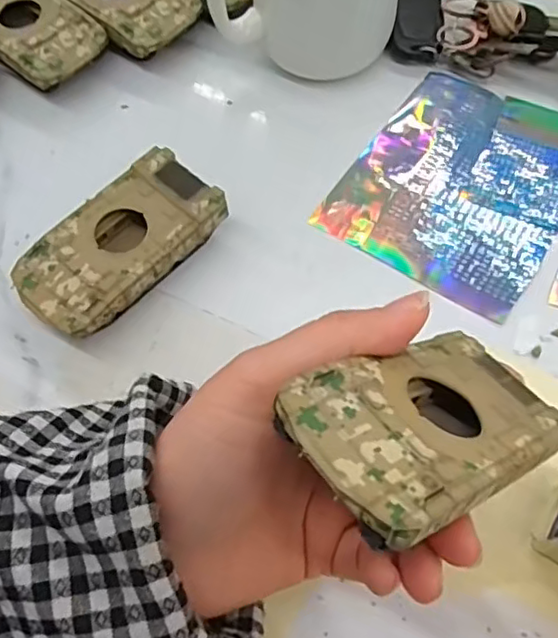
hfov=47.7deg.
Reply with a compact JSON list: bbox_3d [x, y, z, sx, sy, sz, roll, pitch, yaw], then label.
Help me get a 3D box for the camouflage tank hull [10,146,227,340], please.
[{"bbox_3d":[-0.074,-0.033,0.299,0.051,0.025,0.095,41,74,19],"label":"camouflage tank hull"}]

